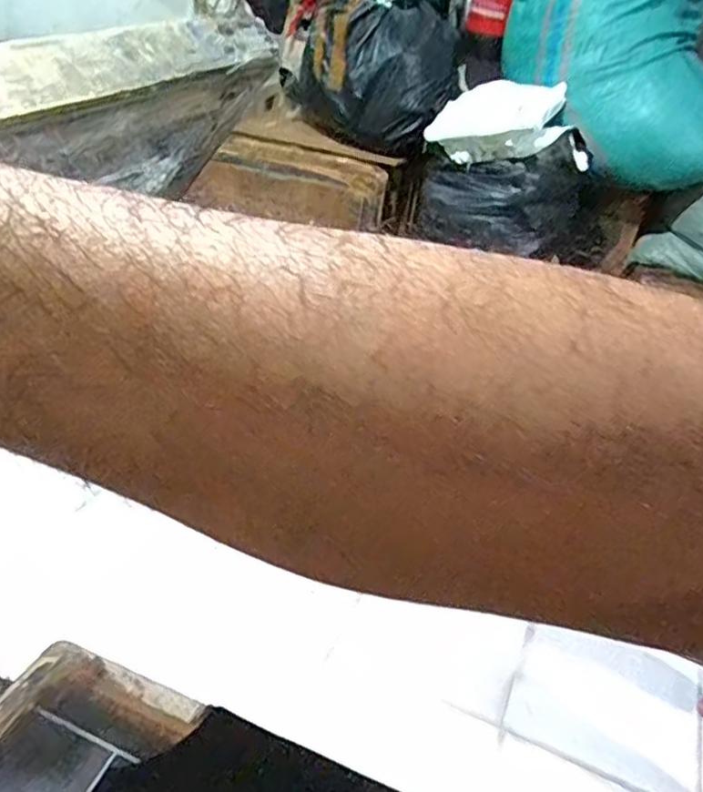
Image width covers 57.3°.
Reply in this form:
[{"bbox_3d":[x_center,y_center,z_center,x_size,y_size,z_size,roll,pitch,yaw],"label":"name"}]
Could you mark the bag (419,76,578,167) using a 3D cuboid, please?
[{"bbox_3d":[0.406,-0.716,1.680,0.375,0.150,0.217,-13,40,-21],"label":"bag"}]

